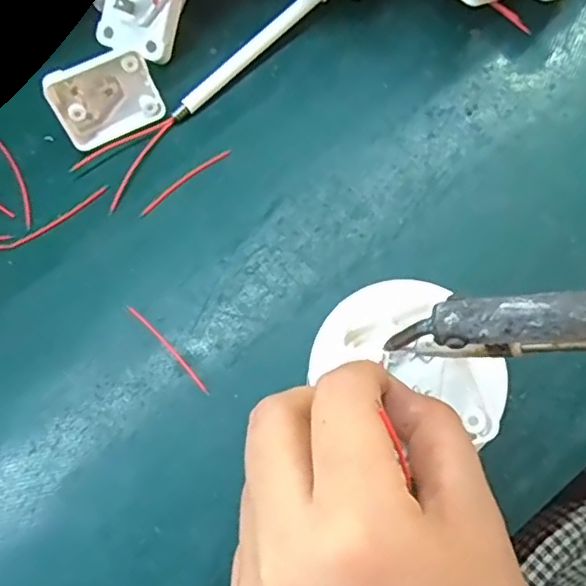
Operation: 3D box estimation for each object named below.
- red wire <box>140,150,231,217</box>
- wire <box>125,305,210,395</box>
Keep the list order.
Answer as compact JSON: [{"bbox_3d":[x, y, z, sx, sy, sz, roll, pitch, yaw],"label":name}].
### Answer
[{"bbox_3d":[-0.053,-0.056,0.300,0.053,0.004,0.005,-37,77,-9],"label":"red wire"},{"bbox_3d":[-0.057,0.024,0.280,0.004,0.004,0.056,-43,78,-10],"label":"wire"}]

